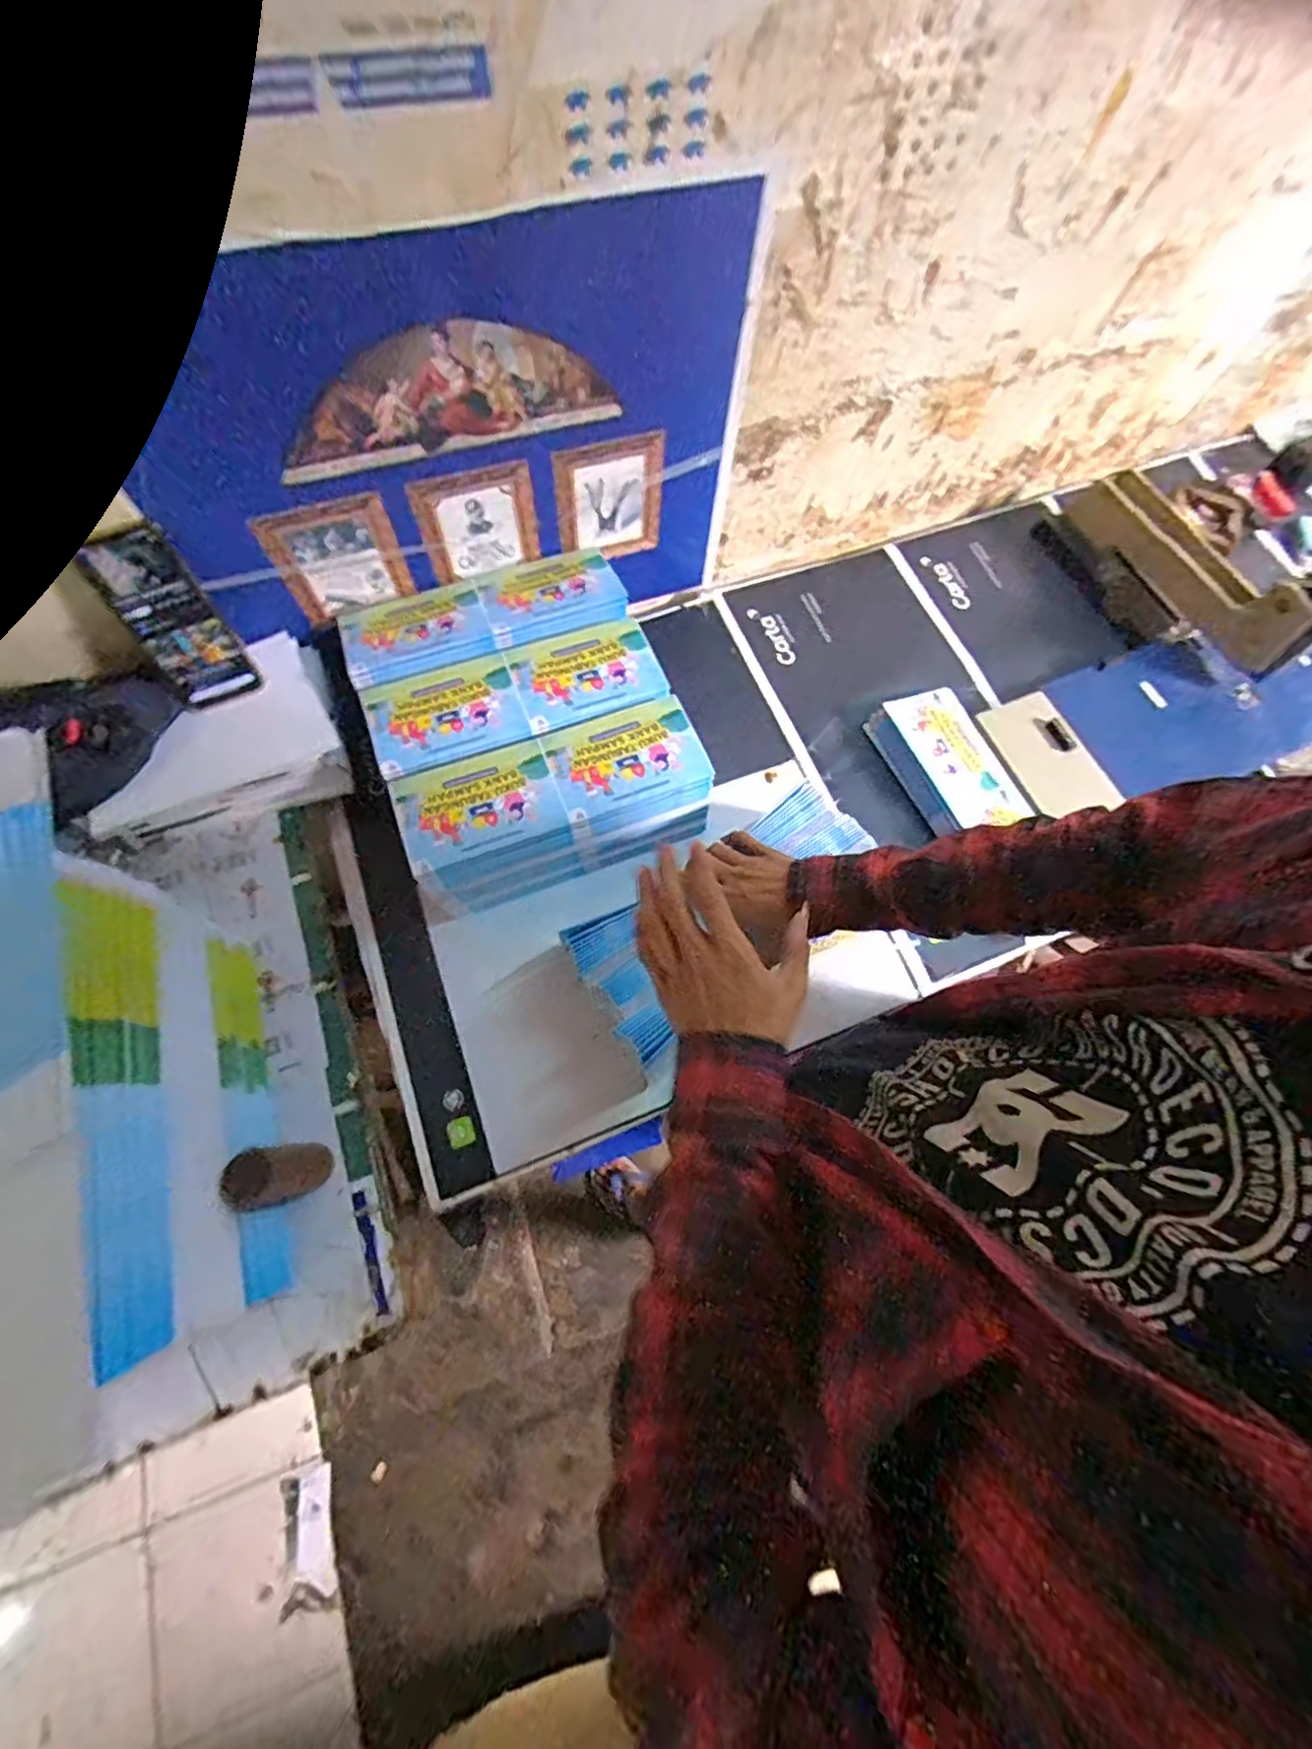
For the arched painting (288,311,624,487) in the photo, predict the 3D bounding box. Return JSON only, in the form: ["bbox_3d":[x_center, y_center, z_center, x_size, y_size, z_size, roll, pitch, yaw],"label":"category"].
[{"bbox_3d":[-0.183,-0.428,0.549,0.297,0.098,0.016,-19,71,-10],"label":"arched painting"}]

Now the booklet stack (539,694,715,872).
[{"bbox_3d":[-0.027,-0.096,0.676,0.158,0.106,0.127,-19,71,-10],"label":"booklet stack"}]

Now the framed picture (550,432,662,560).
[{"bbox_3d":[-0.051,-0.422,0.710,0.121,0.139,0.008,-20,72,-10],"label":"framed picture"}]

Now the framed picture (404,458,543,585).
[{"bbox_3d":[-0.191,-0.377,0.674,0.122,0.115,0.010,-18,71,-9],"label":"framed picture"}]

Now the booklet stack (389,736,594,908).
[{"bbox_3d":[-0.172,-0.044,0.662,0.153,0.124,0.128,-24,72,-11],"label":"booklet stack"}]

